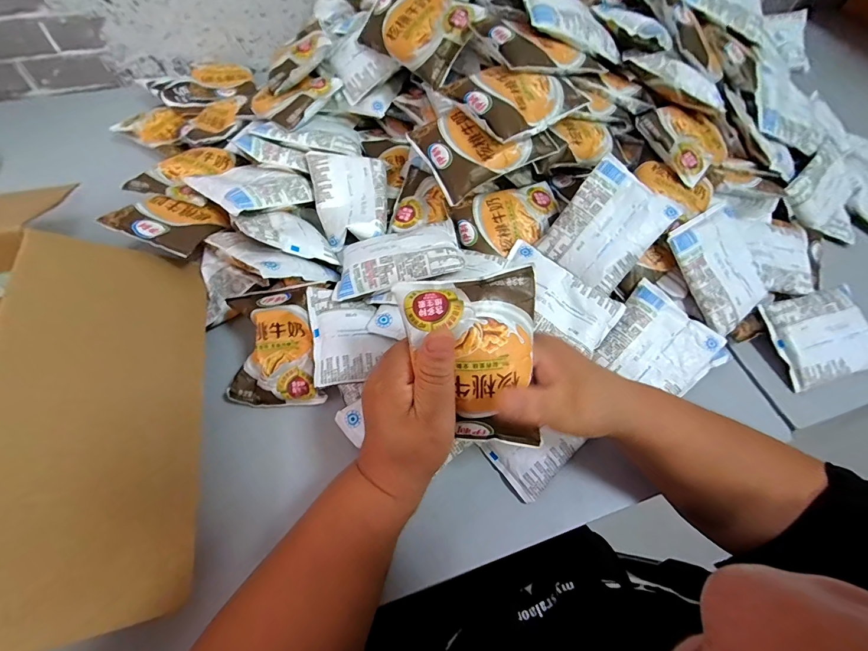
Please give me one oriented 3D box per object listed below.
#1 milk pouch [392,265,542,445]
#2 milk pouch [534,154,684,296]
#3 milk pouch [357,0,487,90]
[{"bbox_3d":[0.031,0.028,0.259,0.088,0.024,0.121,-11,98,-10],"label":"milk pouch"},{"bbox_3d":[0.182,-0.104,0.399,0.095,0.016,0.121,41,93,7],"label":"milk pouch"},{"bbox_3d":[-0.019,-0.346,0.436,0.124,0.022,0.092,39,96,12],"label":"milk pouch"}]

